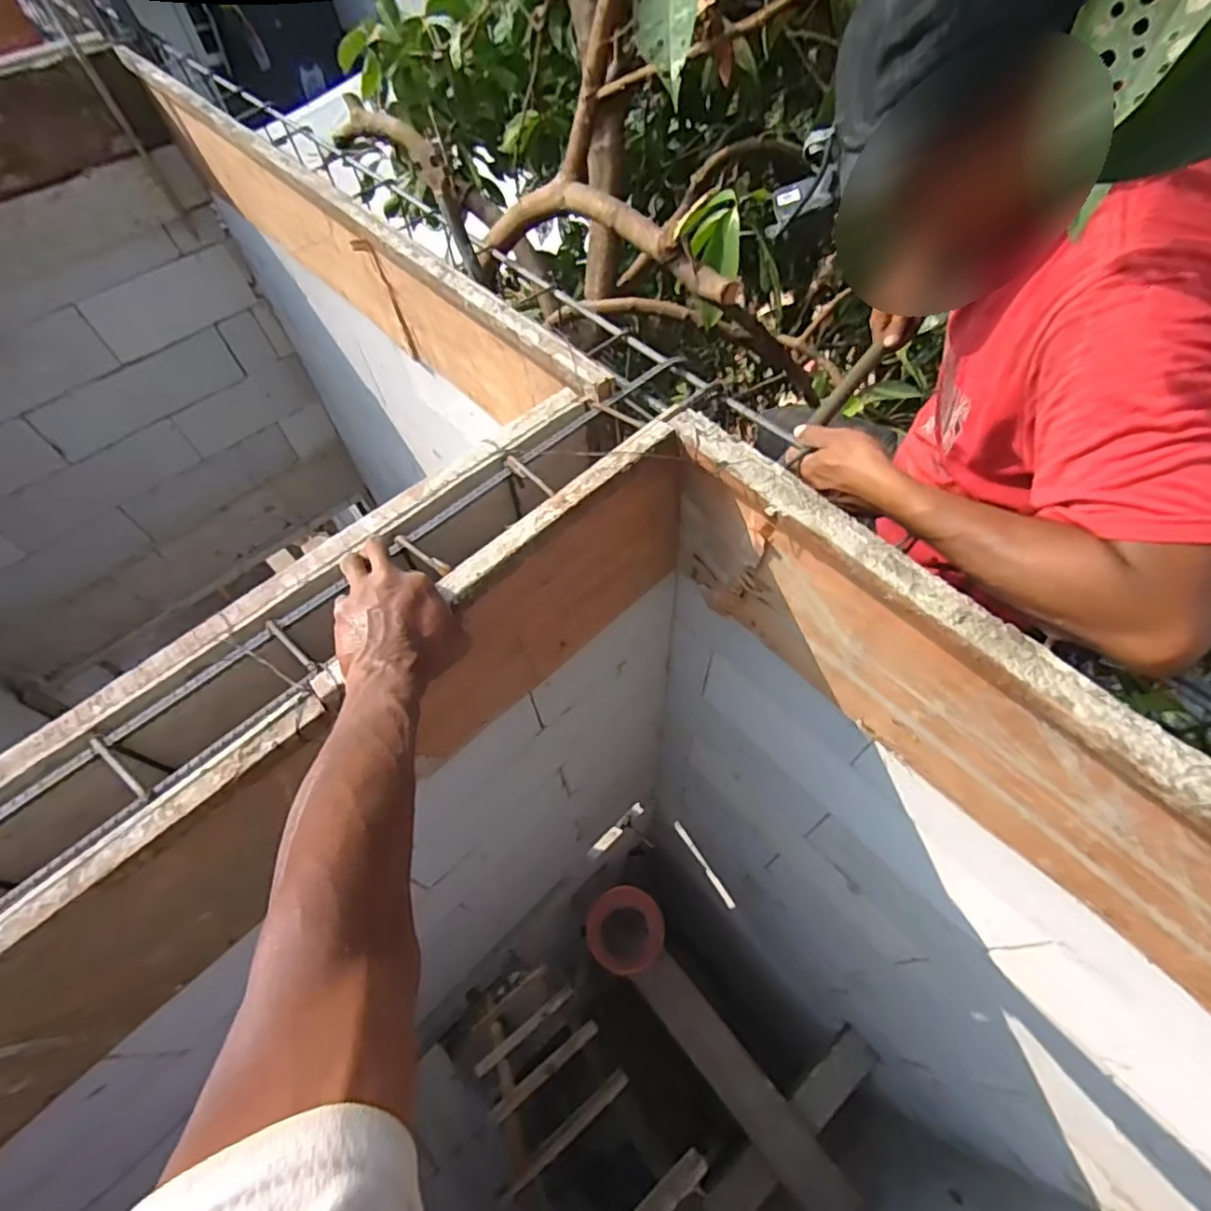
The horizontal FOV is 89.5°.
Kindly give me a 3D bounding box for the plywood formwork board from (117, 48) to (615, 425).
[{"bbox_3d":[-0.540,-0.707,1.189,0.068,0.310,1.660,-36,63,-19],"label":"plywood formwork board"}]

